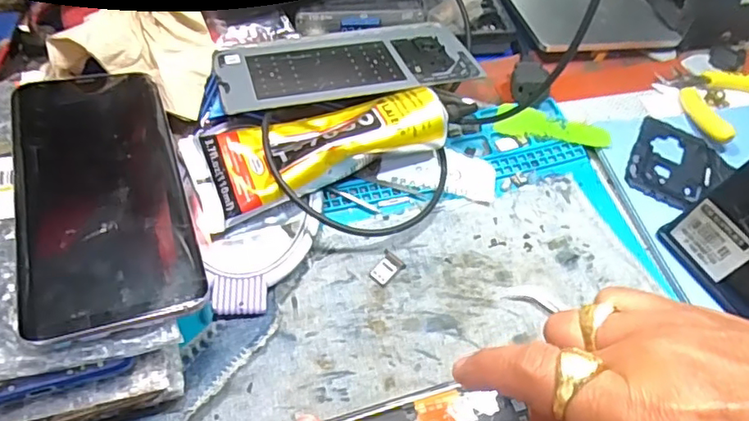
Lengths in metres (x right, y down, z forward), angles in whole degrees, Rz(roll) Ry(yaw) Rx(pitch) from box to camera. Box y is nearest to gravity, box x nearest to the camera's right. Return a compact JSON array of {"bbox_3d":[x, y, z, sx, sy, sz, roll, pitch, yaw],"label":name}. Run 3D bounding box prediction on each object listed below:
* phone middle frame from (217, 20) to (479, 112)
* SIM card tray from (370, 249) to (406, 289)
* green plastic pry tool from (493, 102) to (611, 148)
[{"bbox_3d":[-0.017,-0.092,0.351,0.156,0.004,0.070,-11,47,-13],"label":"phone middle frame"},{"bbox_3d":[0.006,0.030,0.296,0.014,0.004,0.019,33,57,18],"label":"SIM card tray"},{"bbox_3d":[0.114,-0.055,0.361,0.071,0.007,0.023,9,53,1],"label":"green plastic pry tool"}]

